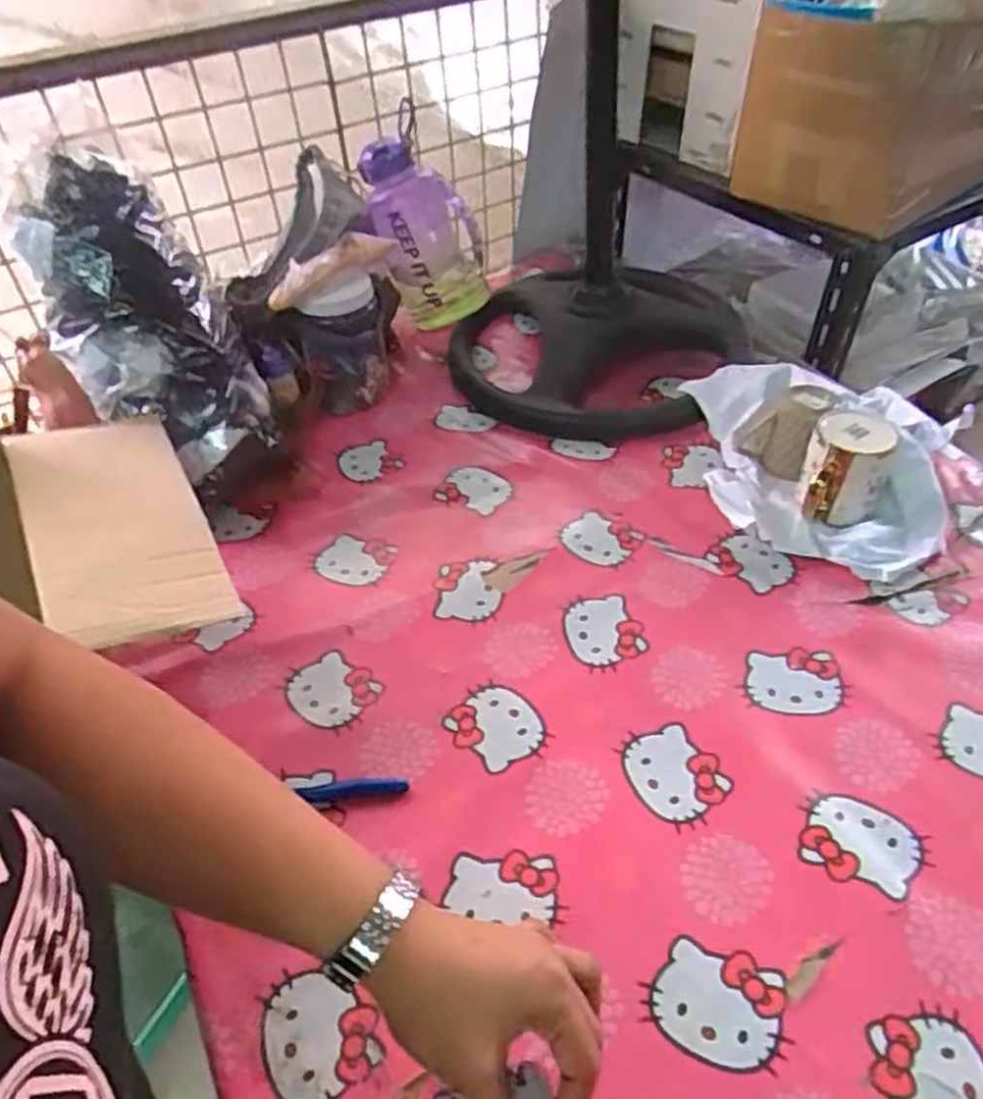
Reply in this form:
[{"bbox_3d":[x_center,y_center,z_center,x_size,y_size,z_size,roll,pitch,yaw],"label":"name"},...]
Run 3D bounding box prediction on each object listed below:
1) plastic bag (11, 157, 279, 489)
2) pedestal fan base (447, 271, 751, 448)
[{"bbox_3d":[-0.361,-0.236,0.813,0.159,0.339,0.079,-40,21,-30],"label":"plastic bag"},{"bbox_3d":[0.141,-0.285,1.034,0.381,0.090,0.362,-7,45,-2],"label":"pedestal fan base"}]

